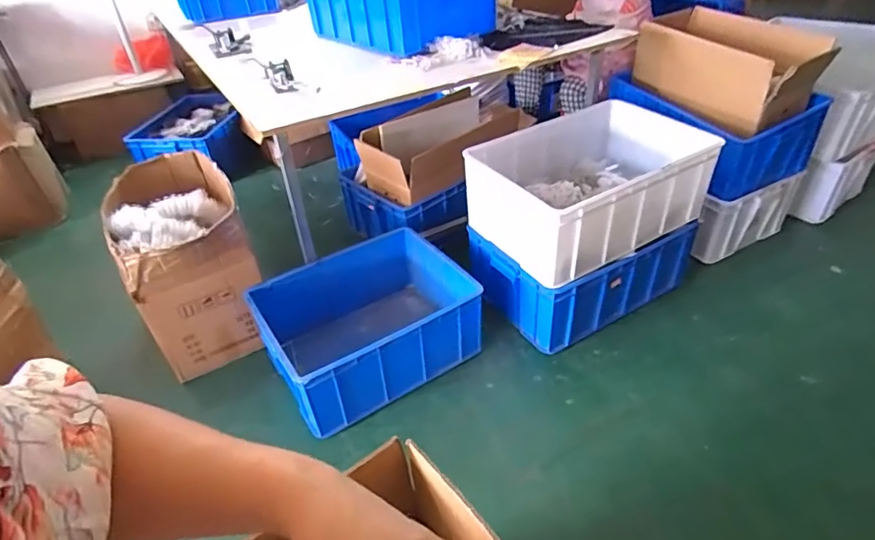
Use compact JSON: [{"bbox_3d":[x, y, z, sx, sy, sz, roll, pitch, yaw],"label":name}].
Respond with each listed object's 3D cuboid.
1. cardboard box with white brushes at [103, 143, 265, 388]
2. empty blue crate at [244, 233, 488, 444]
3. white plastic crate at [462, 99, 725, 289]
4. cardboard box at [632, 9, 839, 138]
[{"bbox_3d":[-0.731,-0.035,1.564,0.301,0.461,0.564,-20,39,-18],"label":"cardboard box with white brushes"},{"bbox_3d":[-0.201,0.149,1.448,0.528,0.236,0.419,-25,41,-23],"label":"empty blue crate"},{"bbox_3d":[0.440,-0.244,1.482,0.594,0.257,0.410,-22,40,-20],"label":"white plastic crate"},{"bbox_3d":[0.899,-0.651,1.655,0.243,0.248,0.570,-22,40,-20],"label":"cardboard box"}]

